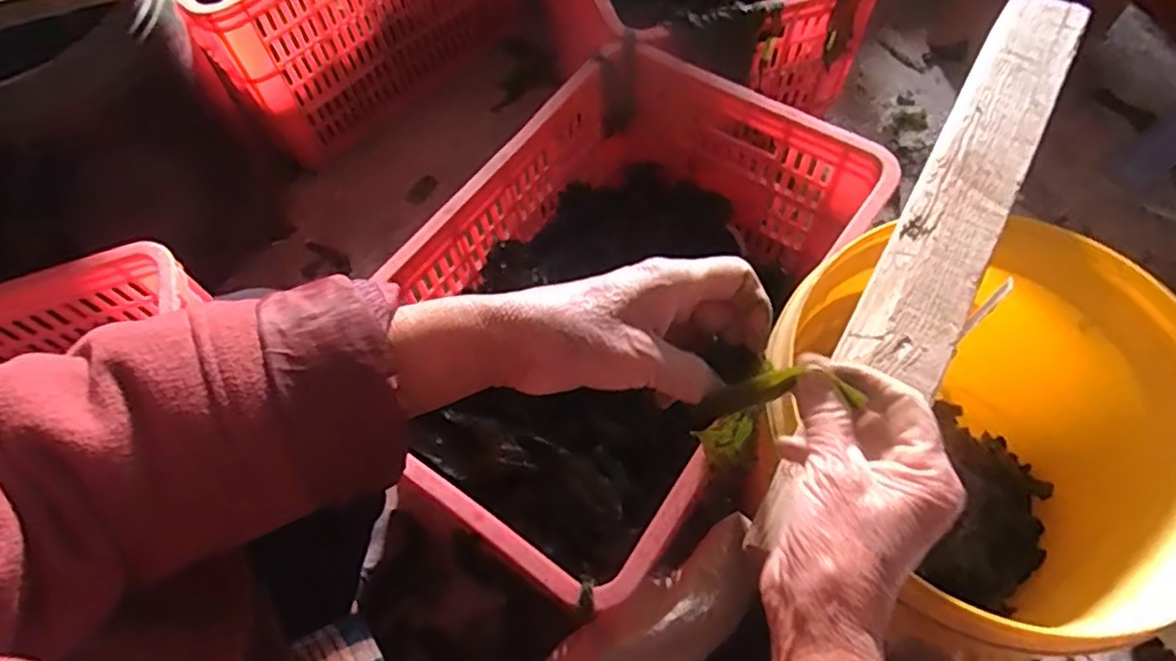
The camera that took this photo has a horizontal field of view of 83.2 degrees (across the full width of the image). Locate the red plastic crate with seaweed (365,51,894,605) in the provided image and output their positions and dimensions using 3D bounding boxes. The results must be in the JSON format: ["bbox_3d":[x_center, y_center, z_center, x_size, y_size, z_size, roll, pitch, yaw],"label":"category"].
[{"bbox_3d":[0.028,-0.027,0.690,0.340,0.195,0.514,33,68,17],"label":"red plastic crate with seaweed"}]

